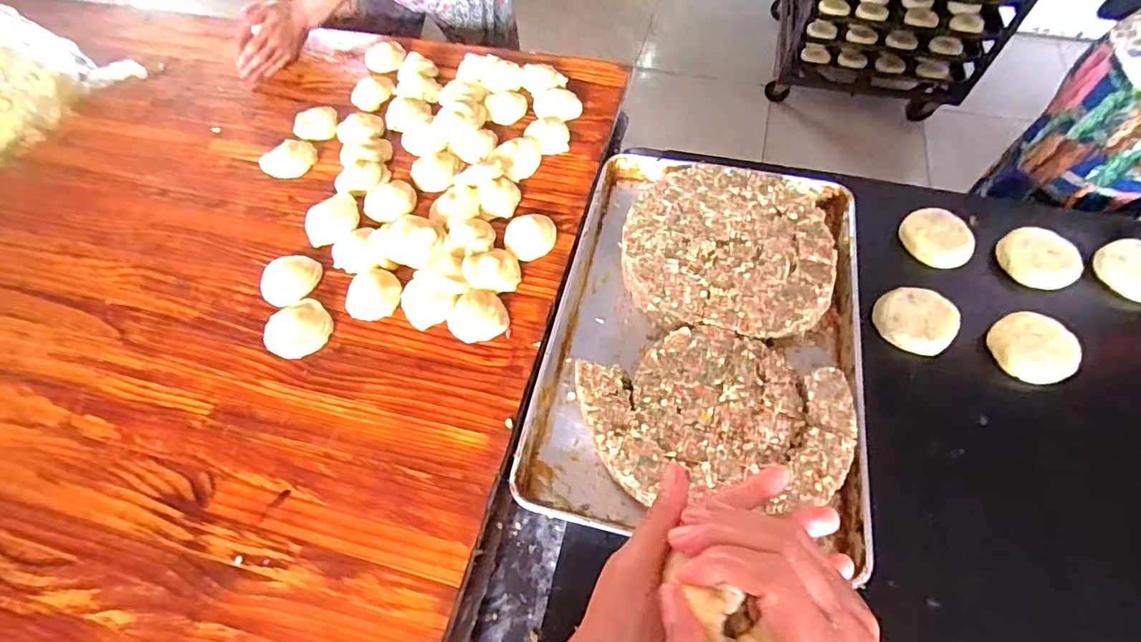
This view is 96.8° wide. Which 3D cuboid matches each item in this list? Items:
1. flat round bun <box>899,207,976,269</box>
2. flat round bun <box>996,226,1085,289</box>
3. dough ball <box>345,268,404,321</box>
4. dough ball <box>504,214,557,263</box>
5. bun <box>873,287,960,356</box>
[{"bbox_3d":[0.573,-0.131,0.792,0.090,0.024,0.101,-5,60,-1],"label":"flat round bun"},{"bbox_3d":[0.707,-0.096,0.766,0.099,0.029,0.107,-1,60,2],"label":"flat round bun"},{"bbox_3d":[-0.284,-0.040,0.724,0.072,0.037,0.075,-1,60,2],"label":"dough ball"},{"bbox_3d":[-0.060,-0.127,0.773,0.077,0.039,0.065,-7,58,-3],"label":"dough ball"},{"bbox_3d":[0.489,-0.002,0.716,0.097,0.021,0.099,-1,60,2],"label":"bun"}]

